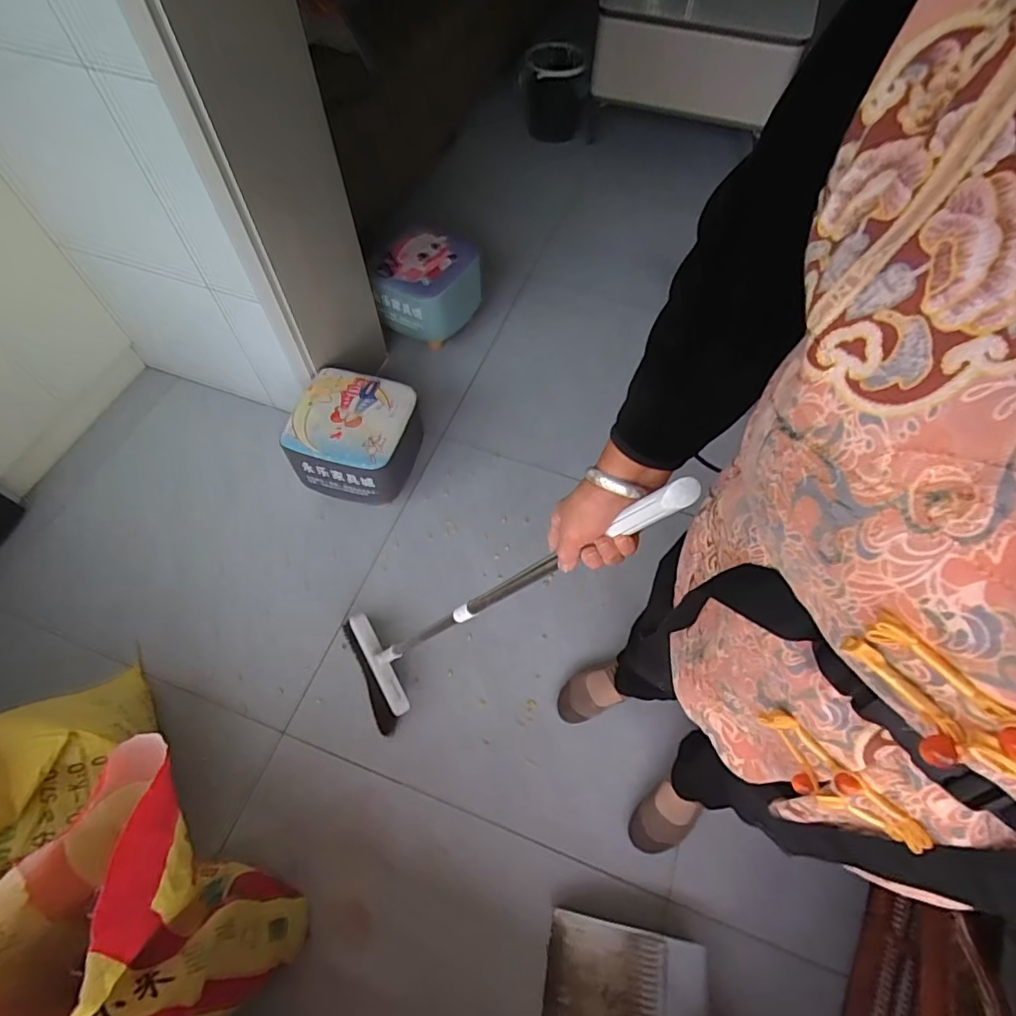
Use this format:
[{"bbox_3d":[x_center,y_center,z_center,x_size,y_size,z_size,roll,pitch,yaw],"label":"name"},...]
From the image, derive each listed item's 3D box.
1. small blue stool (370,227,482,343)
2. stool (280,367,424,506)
[{"bbox_3d":[-0.228,-0.634,1.563,0.232,0.206,0.282,37,65,22],"label":"small blue stool"},{"bbox_3d":[-0.355,-0.167,1.296,0.249,0.216,0.262,10,58,8],"label":"stool"}]

